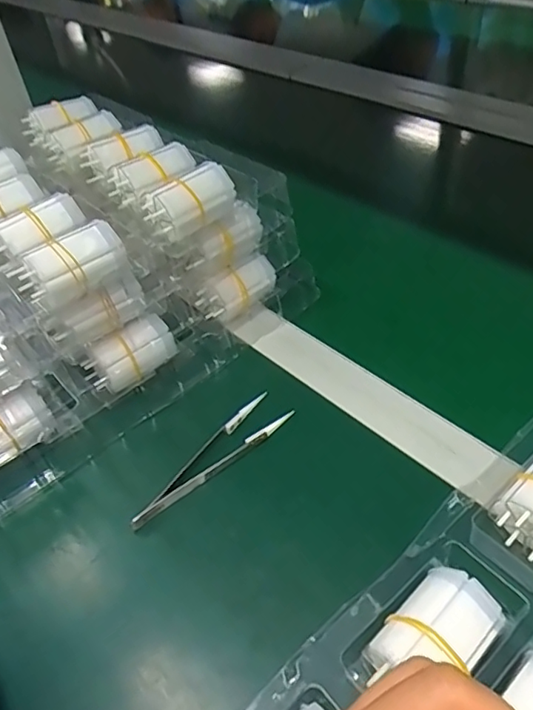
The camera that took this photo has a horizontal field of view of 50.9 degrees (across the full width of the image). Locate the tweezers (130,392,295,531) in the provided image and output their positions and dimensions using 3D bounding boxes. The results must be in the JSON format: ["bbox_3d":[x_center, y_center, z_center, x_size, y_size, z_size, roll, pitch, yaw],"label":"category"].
[{"bbox_3d":[-0.037,0.065,0.361,0.122,0.012,0.029,-35,51,-28],"label":"tweezers"}]

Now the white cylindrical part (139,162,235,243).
[{"bbox_3d":[-0.052,-0.107,0.390,0.060,0.031,0.033,-36,51,-27],"label":"white cylindrical part"}]

